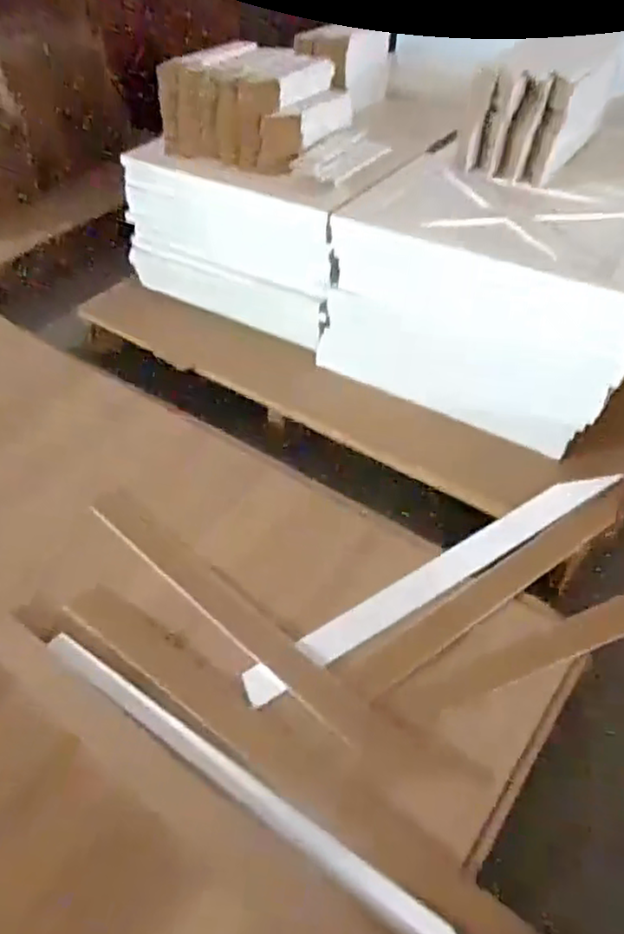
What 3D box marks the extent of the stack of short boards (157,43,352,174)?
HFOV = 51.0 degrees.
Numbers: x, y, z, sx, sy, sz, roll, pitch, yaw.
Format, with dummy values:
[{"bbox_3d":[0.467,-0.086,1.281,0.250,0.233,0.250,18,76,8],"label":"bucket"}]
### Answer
[{"bbox_3d":[-0.092,-0.598,1.084,0.256,0.135,0.179,23,51,23],"label":"stack of short boards"}]

